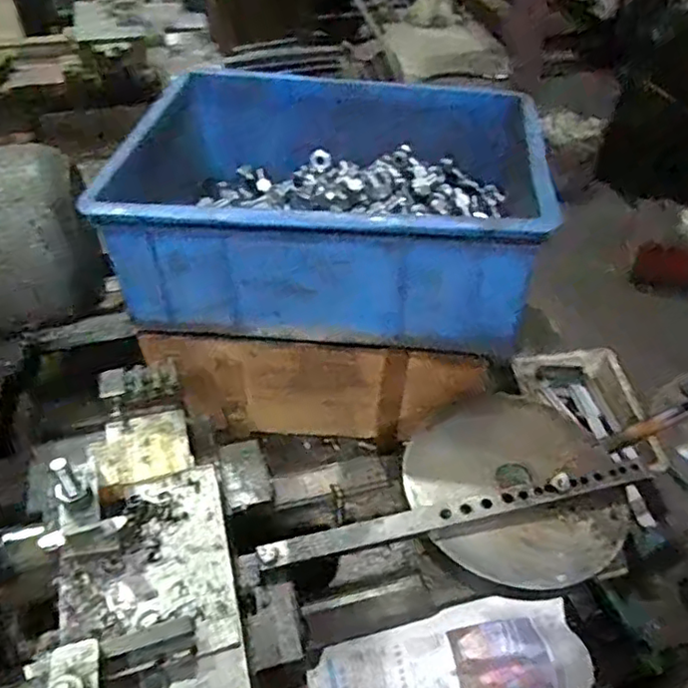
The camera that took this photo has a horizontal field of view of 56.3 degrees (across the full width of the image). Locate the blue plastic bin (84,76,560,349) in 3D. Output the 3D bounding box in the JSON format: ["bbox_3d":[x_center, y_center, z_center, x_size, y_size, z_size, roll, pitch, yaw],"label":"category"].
[{"bbox_3d":[-0.014,-0.157,0.674,0.409,0.139,0.294,4,46,3],"label":"blue plastic bin"}]

